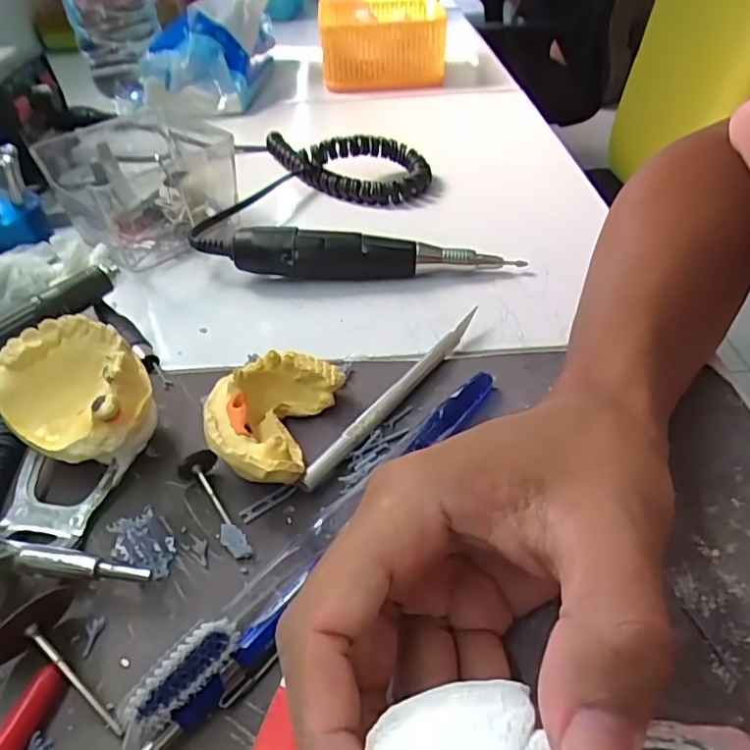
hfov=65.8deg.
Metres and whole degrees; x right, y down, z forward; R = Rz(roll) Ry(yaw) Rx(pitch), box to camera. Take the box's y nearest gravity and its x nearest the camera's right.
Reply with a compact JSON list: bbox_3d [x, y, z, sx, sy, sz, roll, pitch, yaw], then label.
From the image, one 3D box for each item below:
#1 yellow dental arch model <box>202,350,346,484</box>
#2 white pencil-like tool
[{"bbox_3d":[-0.045,0.018,0.243,0.046,0.030,0.066,9,44,12],"label":"yellow dental arch model"},{"bbox_3d":[0.009,0.011,0.262,0.008,0.012,0.119,28,51,28],"label":"white pencil-like tool"}]

